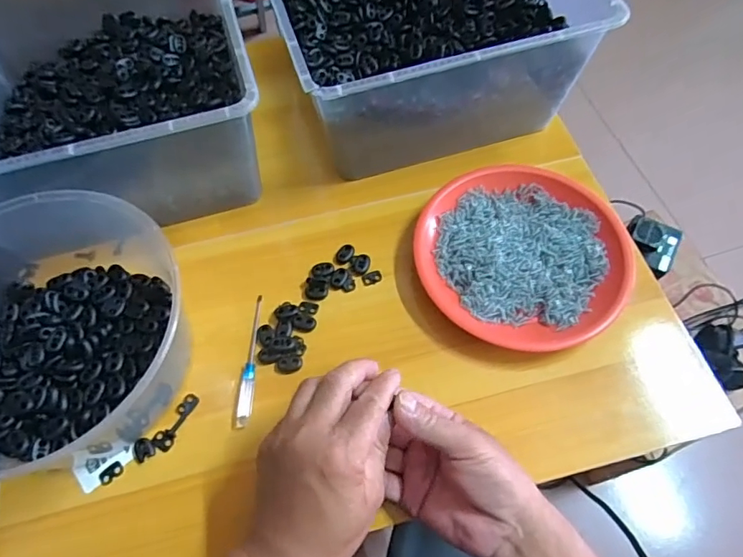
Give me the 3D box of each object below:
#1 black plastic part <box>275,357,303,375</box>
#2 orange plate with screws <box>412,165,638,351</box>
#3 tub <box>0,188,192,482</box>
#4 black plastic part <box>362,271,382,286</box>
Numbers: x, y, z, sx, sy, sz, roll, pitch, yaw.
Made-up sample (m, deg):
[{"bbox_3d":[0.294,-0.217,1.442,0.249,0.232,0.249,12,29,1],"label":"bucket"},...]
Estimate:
[{"bbox_3d":[-0.073,0.077,0.444,0.024,0.008,0.014,-5,61,0],"label":"black plastic part"},{"bbox_3d":[0.142,-0.024,0.479,0.192,0.031,0.179,-1,61,2],"label":"orange plate with screws"},{"bbox_3d":[-0.265,0.043,0.414,0.225,0.094,0.234,-1,61,2],"label":"tub"},{"bbox_3d":[0.001,0.000,0.487,0.019,0.004,0.012,-18,62,-7],"label":"black plastic part"}]

